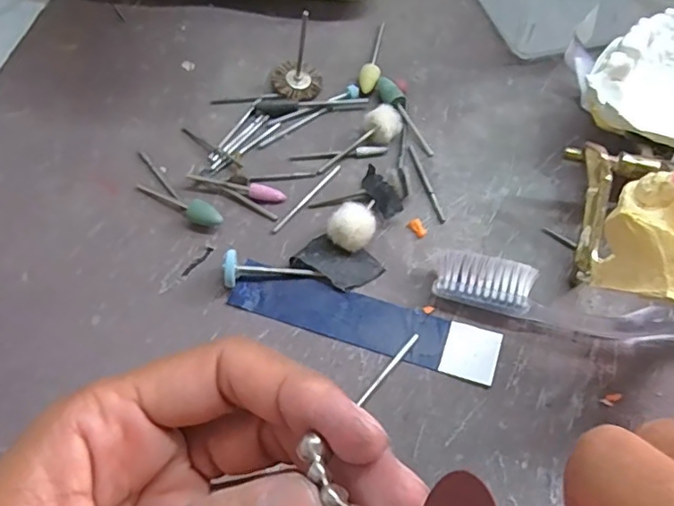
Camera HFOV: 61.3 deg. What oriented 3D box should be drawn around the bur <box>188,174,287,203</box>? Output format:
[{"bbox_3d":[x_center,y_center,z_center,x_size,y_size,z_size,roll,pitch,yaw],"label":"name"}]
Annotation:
[{"bbox_3d":[-0.044,-0.029,0.249,0.043,0.007,0.007,13,60,10],"label":"bur"}]

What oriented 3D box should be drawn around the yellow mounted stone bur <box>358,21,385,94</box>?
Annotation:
[{"bbox_3d":[0.019,-0.099,0.287,0.009,0.006,0.047,9,59,7],"label":"yellow mounted stone bur"}]

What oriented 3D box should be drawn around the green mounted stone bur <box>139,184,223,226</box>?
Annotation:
[{"bbox_3d":[-0.069,-0.021,0.246,0.045,0.009,0.008,20,61,27],"label":"green mounted stone bur"}]

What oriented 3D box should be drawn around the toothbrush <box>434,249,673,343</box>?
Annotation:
[{"bbox_3d":[0.128,0.028,0.205,0.184,0.015,0.017,12,60,9],"label":"toothbrush"}]

